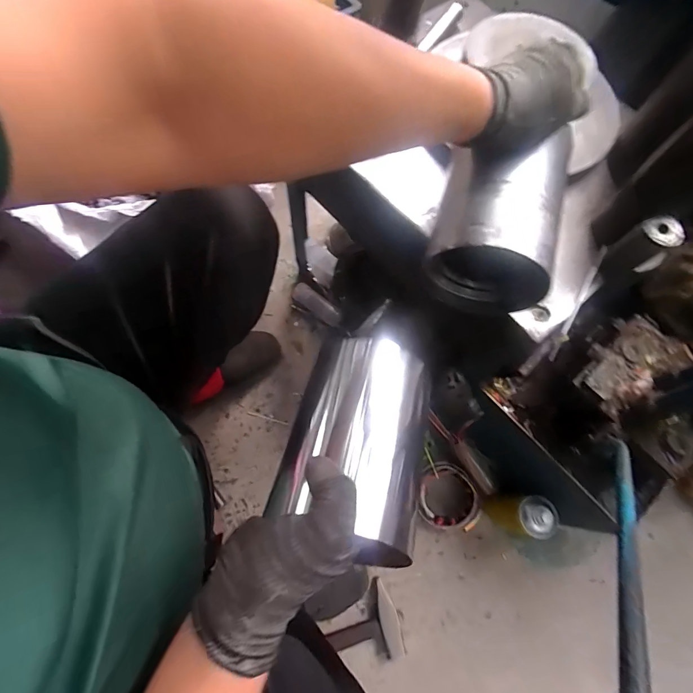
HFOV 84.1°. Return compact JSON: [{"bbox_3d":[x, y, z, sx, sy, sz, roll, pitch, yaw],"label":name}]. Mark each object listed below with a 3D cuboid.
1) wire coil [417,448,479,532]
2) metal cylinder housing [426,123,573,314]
[{"bbox_3d":[0.196,0.284,0.742,0.113,0.033,0.127,17,71,3],"label":"wire coil"},{"bbox_3d":[0.146,-0.116,0.386,0.106,0.115,0.123,16,71,3],"label":"metal cylinder housing"}]

